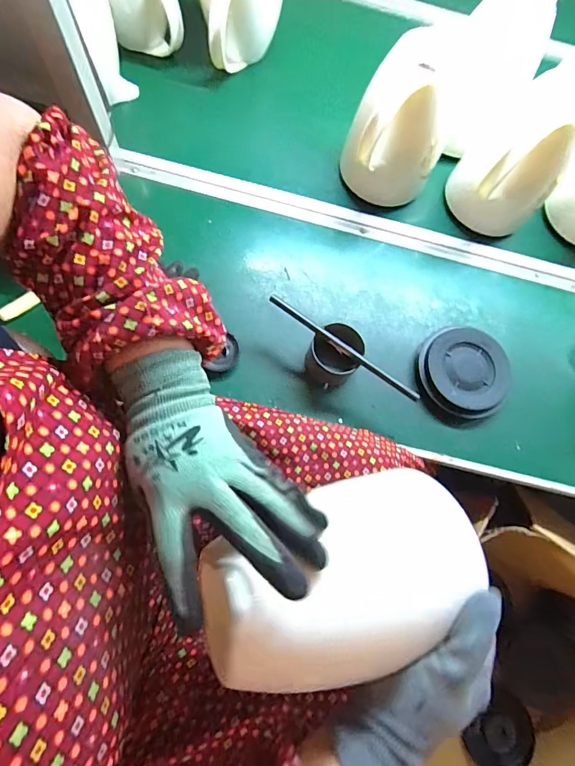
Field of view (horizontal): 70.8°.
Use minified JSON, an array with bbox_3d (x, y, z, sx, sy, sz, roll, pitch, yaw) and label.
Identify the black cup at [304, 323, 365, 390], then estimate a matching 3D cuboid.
[{"bbox_3d":[0.065,-0.038,0.572,0.076,0.061,0.072,0,67,1],"label":"black cup"}]

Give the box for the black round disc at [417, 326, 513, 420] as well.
[{"bbox_3d":[0.263,-0.018,0.595,0.116,0.032,0.133,-14,68,-5],"label":"black round disc"}]

